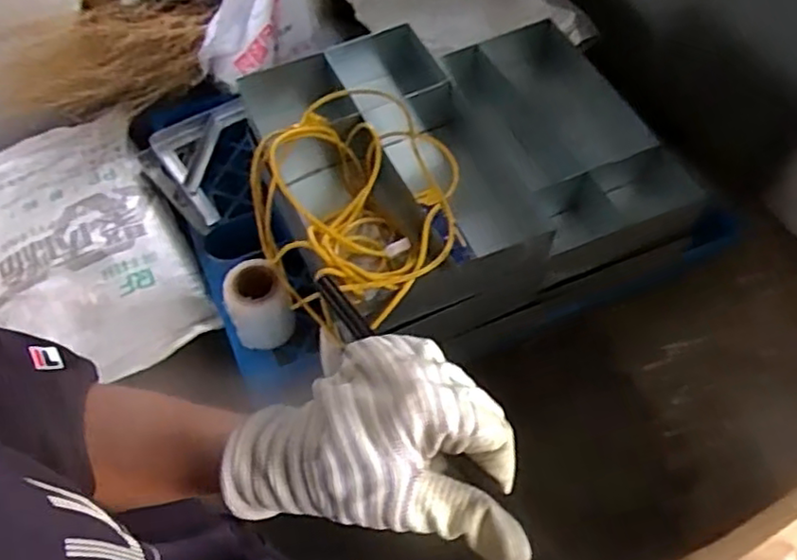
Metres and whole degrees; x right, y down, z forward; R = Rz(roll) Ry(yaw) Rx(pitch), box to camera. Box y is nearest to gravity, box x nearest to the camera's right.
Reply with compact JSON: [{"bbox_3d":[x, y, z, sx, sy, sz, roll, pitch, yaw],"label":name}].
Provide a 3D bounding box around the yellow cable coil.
[{"bbox_3d":[-0.072,-0.124,1.203,0.365,0.186,0.430,-14,59,-8],"label":"yellow cable coil"}]

